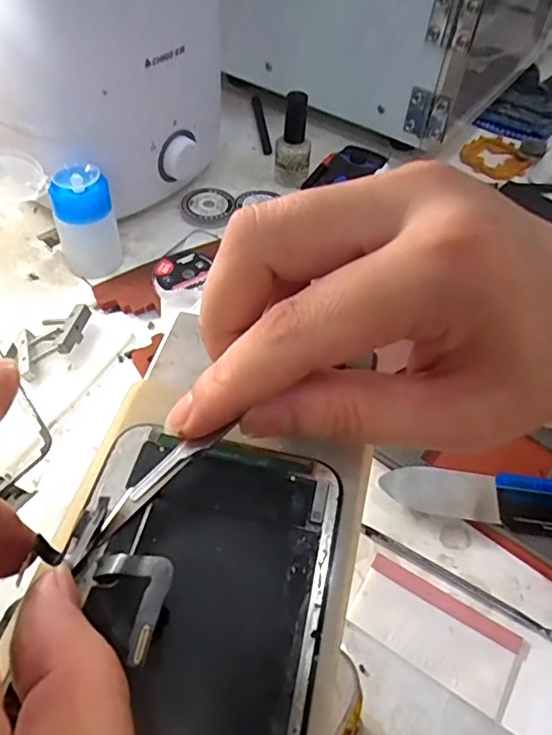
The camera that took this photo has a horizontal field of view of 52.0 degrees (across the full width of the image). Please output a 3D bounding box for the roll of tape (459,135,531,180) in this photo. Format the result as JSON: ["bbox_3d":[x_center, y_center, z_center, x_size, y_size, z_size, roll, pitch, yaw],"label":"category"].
[{"bbox_3d":[0.228,-0.216,0.574,0.062,0.012,0.064,2,50,-3],"label":"roll of tape"}]

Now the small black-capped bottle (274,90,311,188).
[{"bbox_3d":[0.016,-0.202,0.497,0.031,0.070,0.025,7,50,1],"label":"small black-capped bottle"}]

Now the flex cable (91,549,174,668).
[{"bbox_3d":[-0.036,0.054,0.132,0.020,0.007,0.023,13,51,6],"label":"flex cable"}]

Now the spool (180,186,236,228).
[{"bbox_3d":[-0.059,-0.139,0.492,0.046,0.010,0.053,-4,51,-8],"label":"spool"}]

